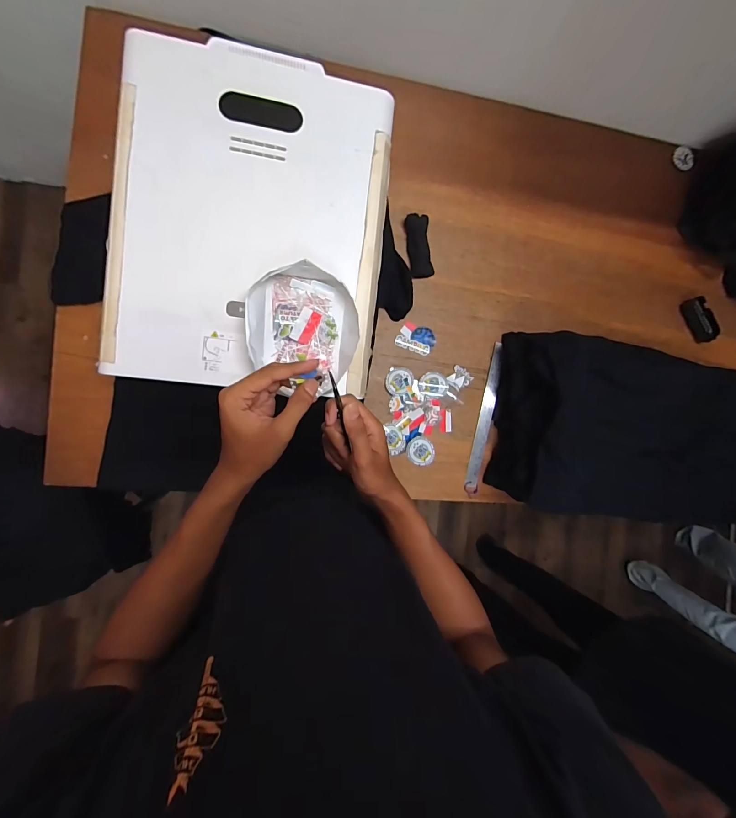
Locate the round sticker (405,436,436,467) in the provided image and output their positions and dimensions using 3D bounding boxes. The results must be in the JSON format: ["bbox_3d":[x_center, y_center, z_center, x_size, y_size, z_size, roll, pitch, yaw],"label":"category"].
[{"bbox_3d":[0.115,0.092,0.764,0.060,0.006,0.063,3,91,-8],"label":"round sticker"}]

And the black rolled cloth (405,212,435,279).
[{"bbox_3d":[0.110,-0.346,0.752,0.050,0.025,0.128,-6,92,-8],"label":"black rolled cloth"}]

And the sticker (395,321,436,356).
[{"bbox_3d":[0.106,-0.153,0.765,0.083,0.004,0.057,18,89,-8],"label":"sticker"}]

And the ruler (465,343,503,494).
[{"bbox_3d":[0.265,0.021,0.789,0.031,0.006,0.334,12,90,-8],"label":"ruler"}]

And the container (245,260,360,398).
[{"bbox_3d":[-0.097,-0.120,0.536,0.157,0.050,0.185,-3,92,-8],"label":"container"}]

